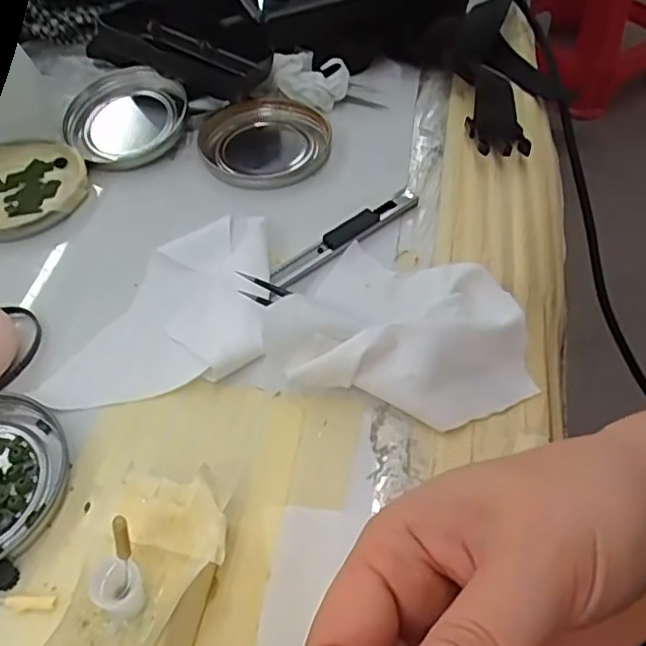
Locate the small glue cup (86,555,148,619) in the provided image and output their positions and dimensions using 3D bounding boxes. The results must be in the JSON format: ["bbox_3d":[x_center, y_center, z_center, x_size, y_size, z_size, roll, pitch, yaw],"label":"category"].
[{"bbox_3d":[-0.059,0.078,0.187,0.014,0.020,0.013,-2,51,2],"label":"small glue cup"}]

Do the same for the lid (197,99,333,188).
[{"bbox_3d":[-0.035,-0.110,0.383,0.077,0.012,0.078,-2,51,2],"label":"lid"}]

